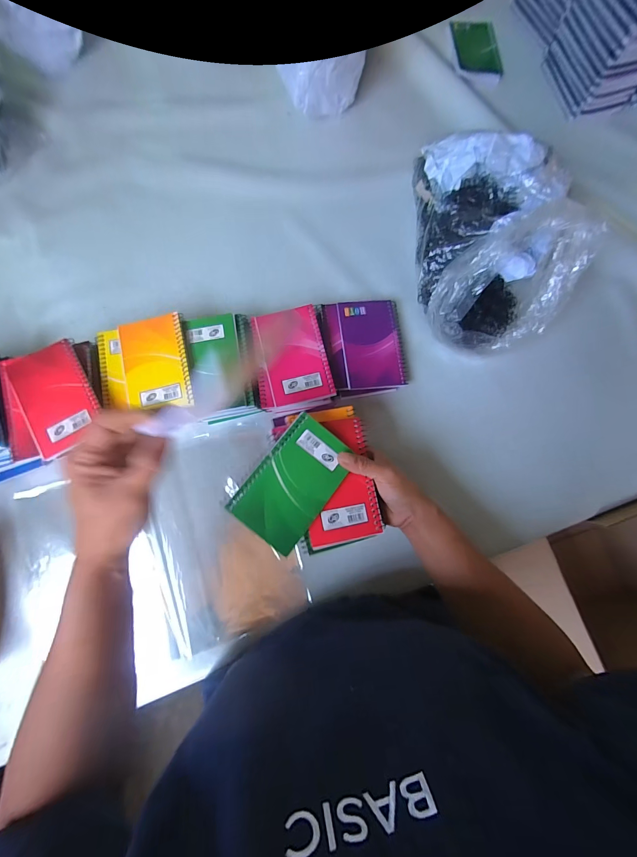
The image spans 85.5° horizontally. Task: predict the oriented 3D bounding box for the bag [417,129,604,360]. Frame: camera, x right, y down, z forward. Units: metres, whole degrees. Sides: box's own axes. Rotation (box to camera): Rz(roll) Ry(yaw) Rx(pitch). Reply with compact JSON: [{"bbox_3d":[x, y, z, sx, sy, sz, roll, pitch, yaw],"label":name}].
[{"bbox_3d":[0.234,-0.257,0.463,0.187,0.132,0.284,4,80,0],"label":"bag"}]

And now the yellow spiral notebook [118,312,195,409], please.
[{"bbox_3d":[-0.208,-0.083,0.441,0.077,0.016,0.118,-10,81,-3],"label":"yellow spiral notebook"}]

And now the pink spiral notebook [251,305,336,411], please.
[{"bbox_3d":[-0.037,-0.096,0.464,0.094,0.015,0.129,-11,81,-3],"label":"pink spiral notebook"}]

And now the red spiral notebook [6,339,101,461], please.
[{"bbox_3d":[-0.318,-0.038,0.418,0.079,0.011,0.127,-28,82,-5],"label":"red spiral notebook"}]

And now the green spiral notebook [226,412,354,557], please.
[{"bbox_3d":[-0.023,0.053,0.358,0.078,0.005,0.129,40,71,-2],"label":"green spiral notebook"}]

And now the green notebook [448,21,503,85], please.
[{"bbox_3d":[0.277,-0.665,0.603,0.083,0.010,0.141,-5,79,-2],"label":"green notebook"}]

